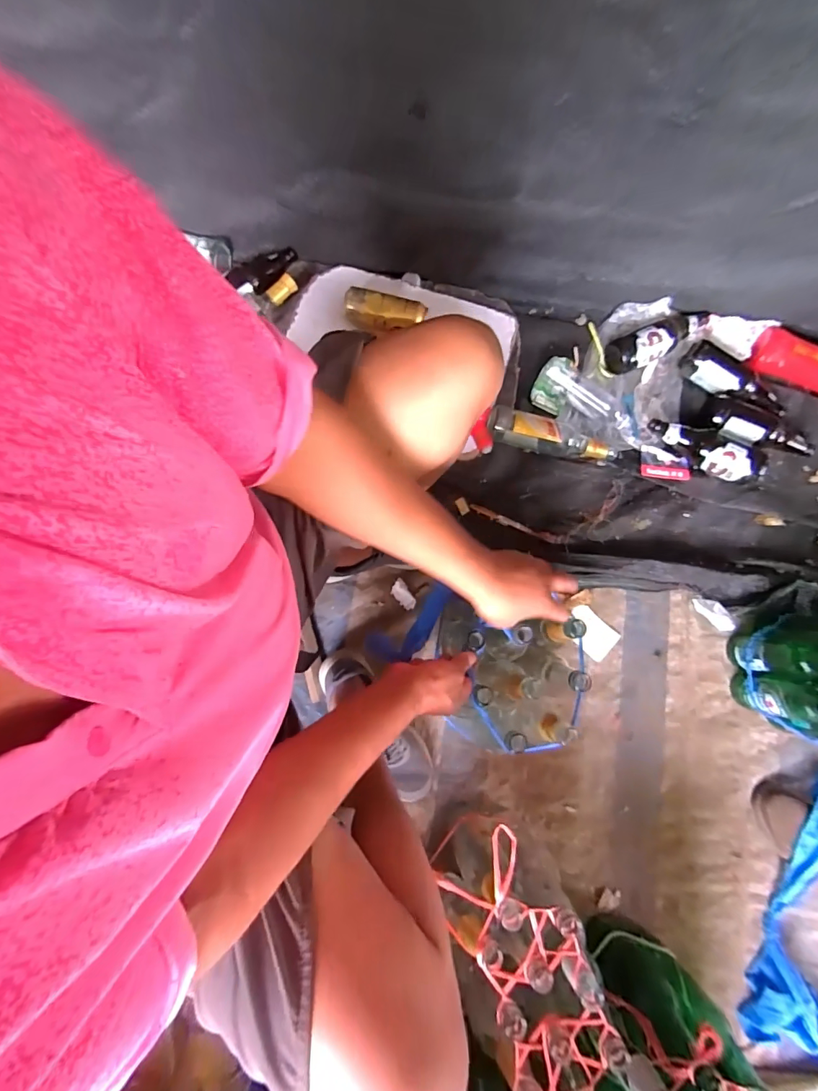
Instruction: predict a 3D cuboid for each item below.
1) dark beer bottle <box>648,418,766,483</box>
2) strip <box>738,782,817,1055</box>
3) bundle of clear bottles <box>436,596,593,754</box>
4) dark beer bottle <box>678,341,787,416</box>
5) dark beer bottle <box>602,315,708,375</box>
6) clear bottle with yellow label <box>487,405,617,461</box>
[{"bbox_3d":[0.601,-0.197,0.910,0.225,0.059,0.069,28,80,5],"label":"dark beer bottle"},{"bbox_3d":[0.705,0.600,0.758,0.142,0.061,0.484,25,80,5],"label":"strip"},{"bbox_3d":[0.146,0.193,0.686,0.193,0.211,0.189,13,79,2],"label":"bundle of clear bottles"},{"bbox_3d":[0.673,-0.335,0.933,0.063,0.064,0.216,-44,82,-8],"label":"dark beer bottle"},{"bbox_3d":[0.526,-0.429,0.946,0.226,0.064,0.068,-22,80,-4],"label":"dark beer bottle"},{"bbox_3d":[0.296,-0.229,0.925,0.267,0.070,0.069,7,79,1],"label":"clear bottle with yellow label"}]

